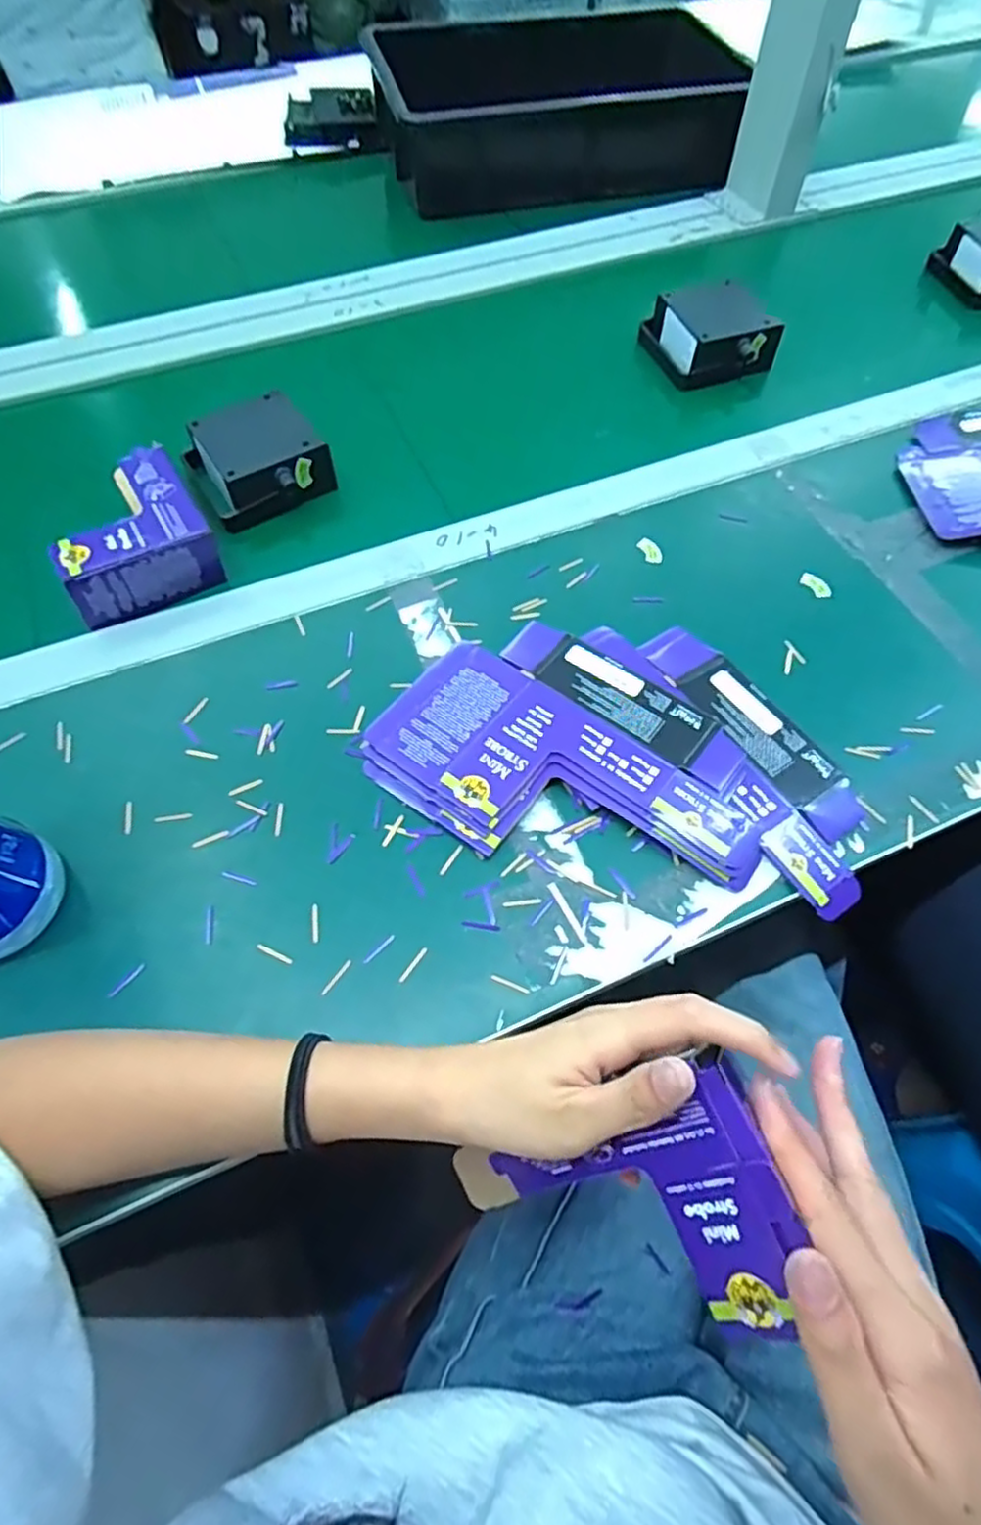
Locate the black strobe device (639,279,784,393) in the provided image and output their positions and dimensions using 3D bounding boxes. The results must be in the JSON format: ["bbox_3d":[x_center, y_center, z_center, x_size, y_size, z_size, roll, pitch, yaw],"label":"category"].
[{"bbox_3d":[0.195,-0.379,0.620,0.090,0.038,0.095,-20,62,-13],"label":"black strobe device"}]

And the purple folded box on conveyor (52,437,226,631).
[{"bbox_3d":[-0.249,-0.158,0.481,0.099,0.048,0.096,-30,65,-18],"label":"purple folded box on conveyor"}]

